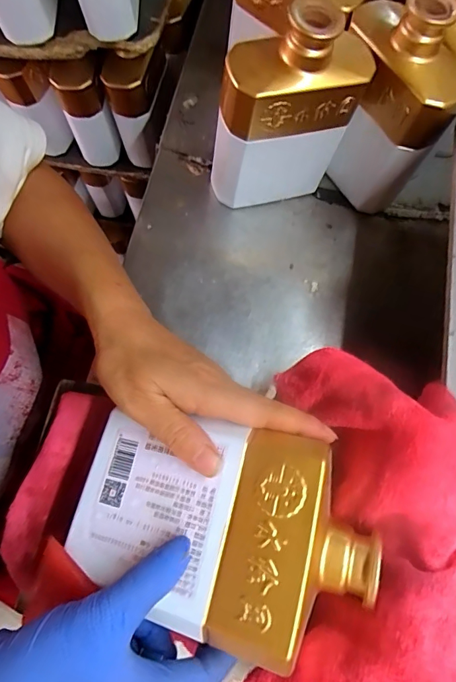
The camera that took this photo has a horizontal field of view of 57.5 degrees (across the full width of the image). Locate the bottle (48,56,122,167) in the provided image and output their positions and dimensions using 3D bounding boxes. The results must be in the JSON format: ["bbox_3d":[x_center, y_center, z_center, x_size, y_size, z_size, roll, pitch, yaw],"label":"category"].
[{"bbox_3d":[-0.183,-0.298,0.552,0.057,0.132,0.040,-23,74,-6],"label":"bottle"}]

